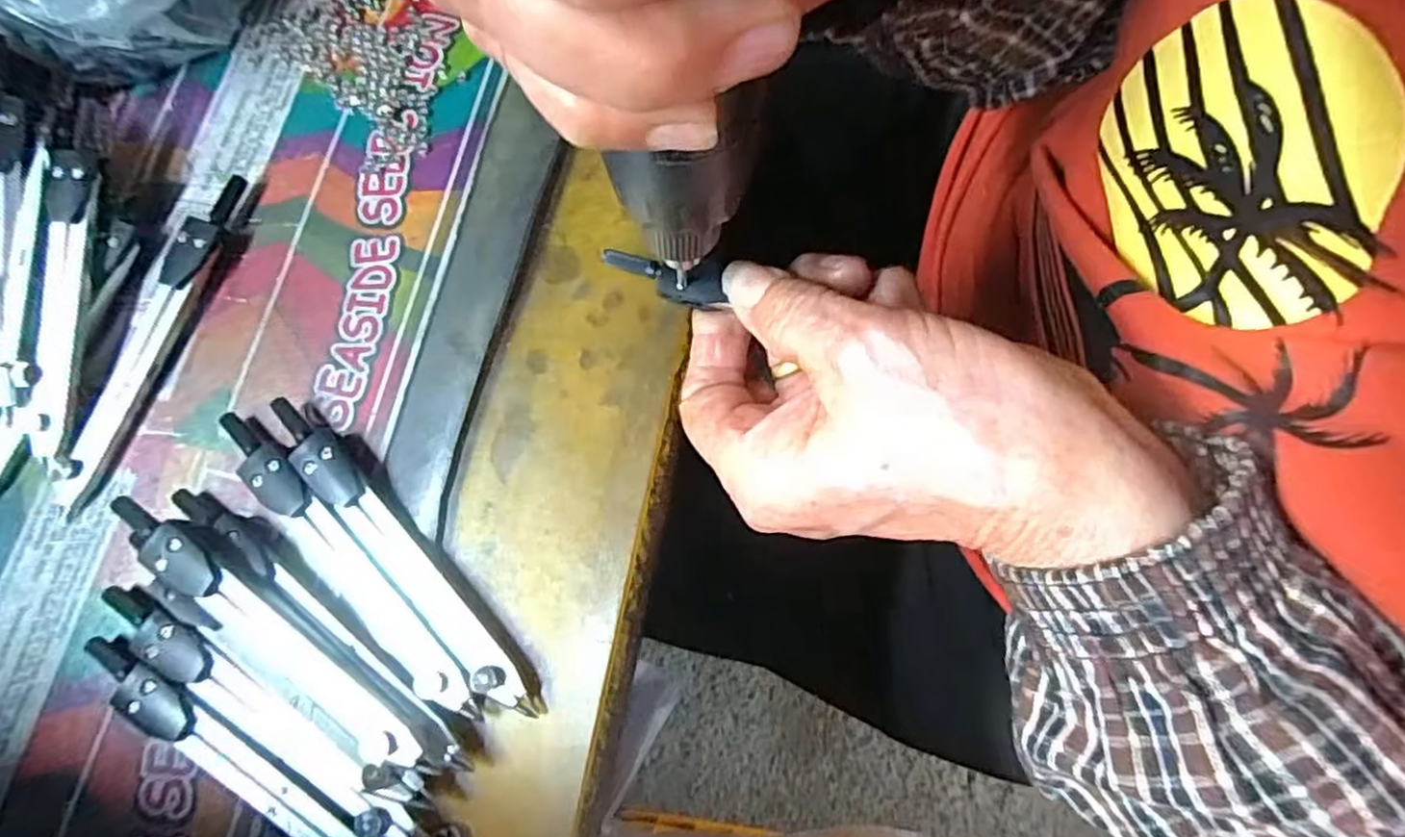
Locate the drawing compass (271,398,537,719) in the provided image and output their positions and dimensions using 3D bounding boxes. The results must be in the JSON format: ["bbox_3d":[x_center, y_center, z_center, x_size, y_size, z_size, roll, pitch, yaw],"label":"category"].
[{"bbox_3d":[-0.086,0.037,0.192,0.015,0.010,0.111,-40,76,-6],"label":"drawing compass"}]

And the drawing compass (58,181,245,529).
[{"bbox_3d":[-0.173,-0.026,0.216,0.014,0.009,0.113,21,78,10],"label":"drawing compass"}]

